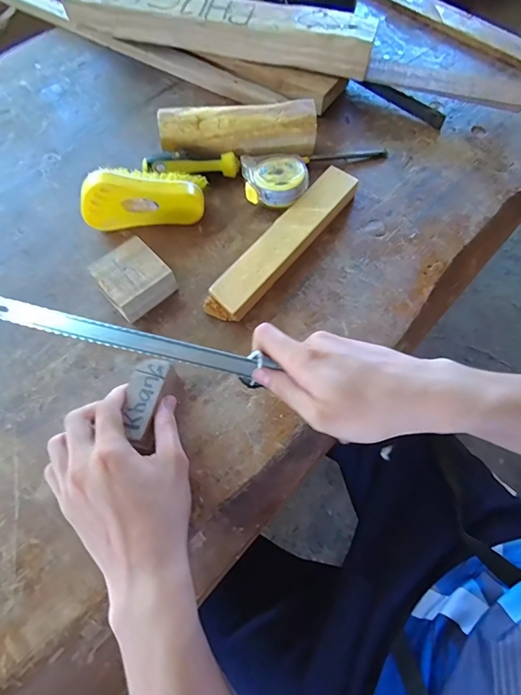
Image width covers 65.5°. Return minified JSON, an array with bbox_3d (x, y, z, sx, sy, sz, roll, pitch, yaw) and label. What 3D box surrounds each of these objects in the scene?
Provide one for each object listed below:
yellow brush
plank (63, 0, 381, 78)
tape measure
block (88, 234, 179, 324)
[{"bbox_3d":[-0.123,-0.160,0.429,0.125,0.057,0.041,-4,65,-3],"label":"yellow brush"},{"bbox_3d":[-0.053,-0.419,0.523,0.393,0.039,0.078,15,67,7],"label":"plank"},{"bbox_3d":[0.018,-0.186,0.456,0.073,0.031,0.063,-4,65,-2],"label":"tape measure"},{"bbox_3d":[-0.125,-0.066,0.401,0.061,0.034,0.065,-40,72,-17],"label":"block"}]

